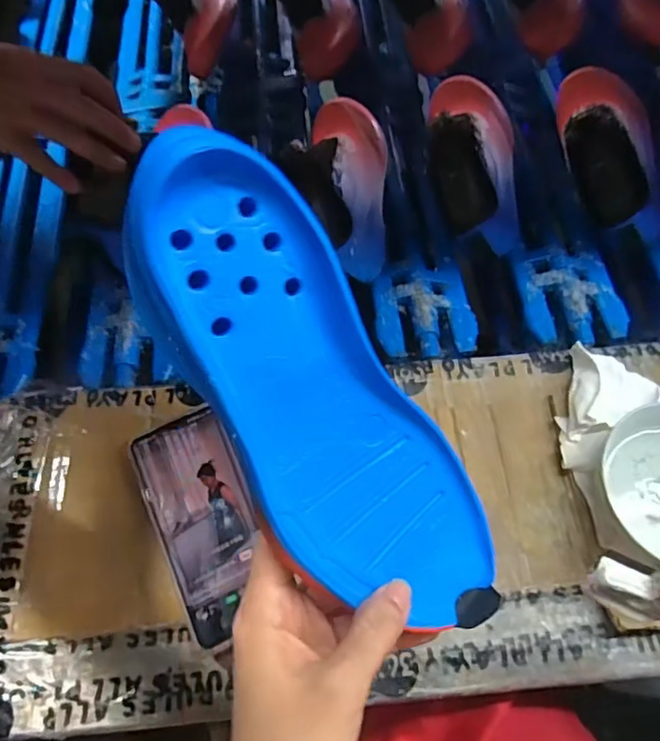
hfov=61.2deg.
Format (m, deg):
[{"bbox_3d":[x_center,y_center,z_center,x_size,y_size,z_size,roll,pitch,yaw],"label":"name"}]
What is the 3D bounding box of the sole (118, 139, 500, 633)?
[{"bbox_3d":[-0.003,0.021,0.241,0.087,0.021,0.240,-36,107,-14],"label":"sole"}]

